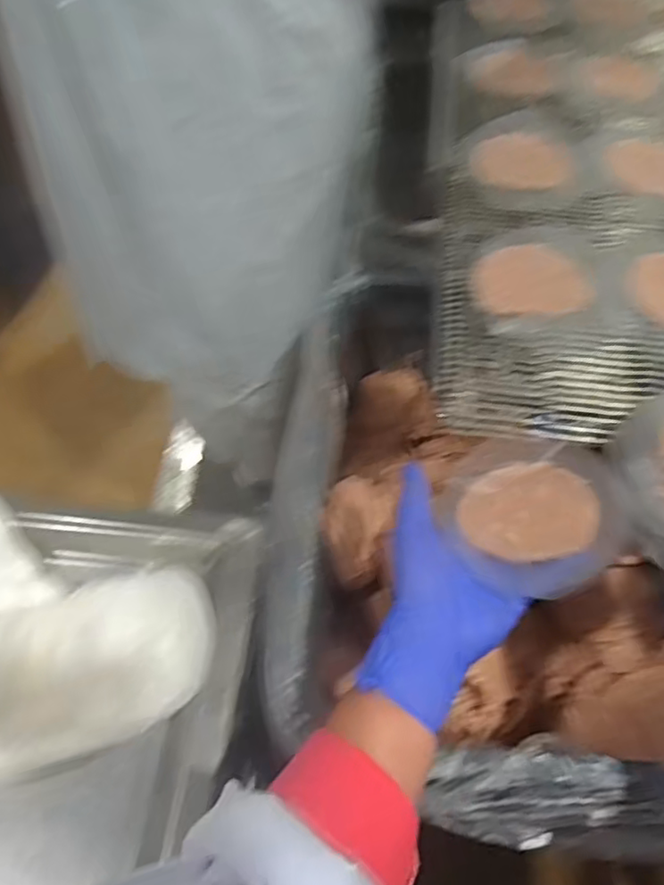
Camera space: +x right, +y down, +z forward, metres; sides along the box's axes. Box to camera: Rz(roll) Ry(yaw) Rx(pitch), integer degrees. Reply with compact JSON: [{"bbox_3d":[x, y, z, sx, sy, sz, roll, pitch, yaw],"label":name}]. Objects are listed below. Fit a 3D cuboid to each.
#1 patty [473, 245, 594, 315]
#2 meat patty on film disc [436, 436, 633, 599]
[{"bbox_3d":[0.157,-0.128,0.478,0.087,0.019,0.059,0,53,0],"label":"patty"},{"bbox_3d":[0.132,0.042,0.402,0.107,0.011,0.117,-46,50,-16],"label":"meat patty on film disc"}]

